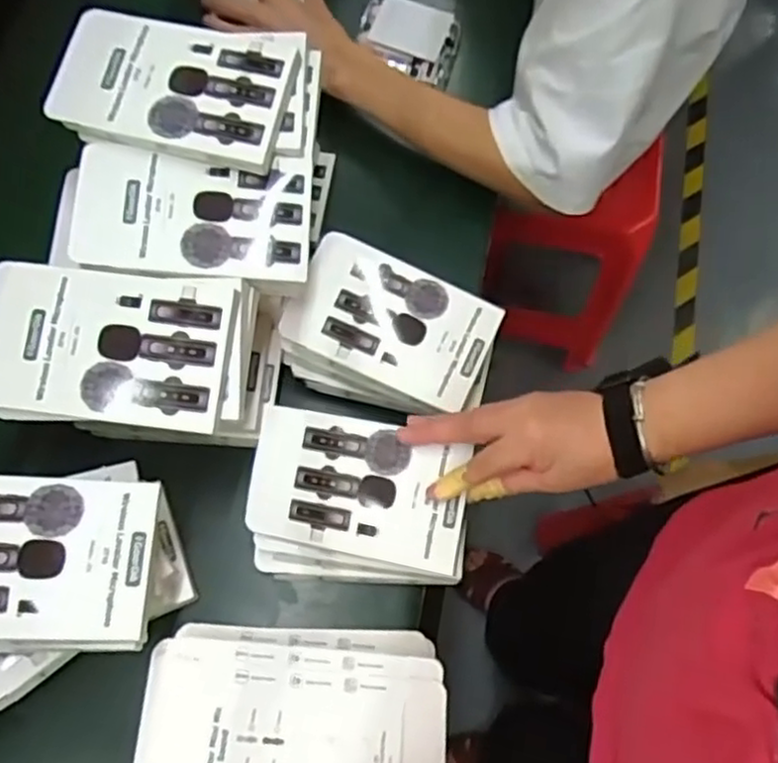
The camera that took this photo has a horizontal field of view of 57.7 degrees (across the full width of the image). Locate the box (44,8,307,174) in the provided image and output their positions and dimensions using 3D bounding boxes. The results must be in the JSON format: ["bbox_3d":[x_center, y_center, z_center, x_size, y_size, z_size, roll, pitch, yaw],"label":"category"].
[{"bbox_3d":[-0.159,-0.217,0.523,0.162,0.028,0.098,11,68,4],"label":"box"}]

